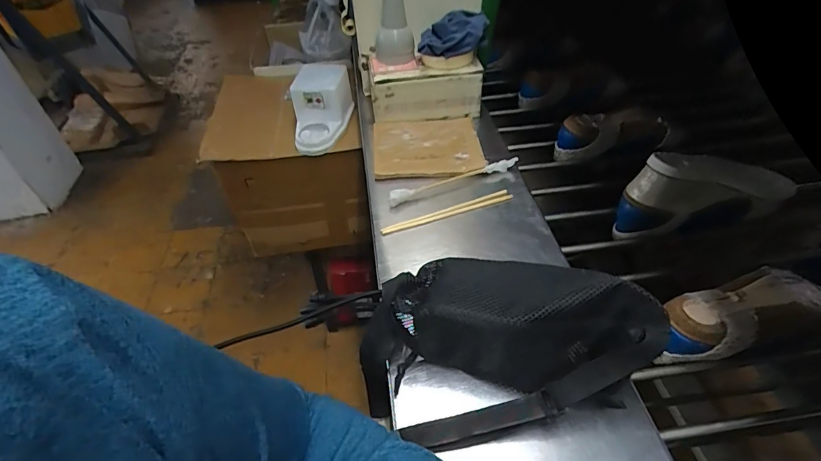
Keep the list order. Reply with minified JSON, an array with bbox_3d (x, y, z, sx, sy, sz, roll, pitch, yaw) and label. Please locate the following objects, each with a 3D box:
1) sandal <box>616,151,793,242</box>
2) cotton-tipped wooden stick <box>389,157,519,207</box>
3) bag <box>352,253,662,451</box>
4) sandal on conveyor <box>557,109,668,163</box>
[{"bbox_3d":[0.422,-0.053,0.615,0.250,0.107,0.078,-8,45,-4],"label":"sandal"},{"bbox_3d":[0.067,-0.075,0.647,0.215,0.022,0.018,-22,47,-17],"label":"cotton-tipped wooden stick"},{"bbox_3d":[0.079,0.094,0.422,0.256,0.099,0.176,-10,45,-7],"label":"bag"},{"bbox_3d":[0.346,-0.164,0.753,0.179,0.063,0.075,-8,45,-4],"label":"sandal on conveyor"}]

